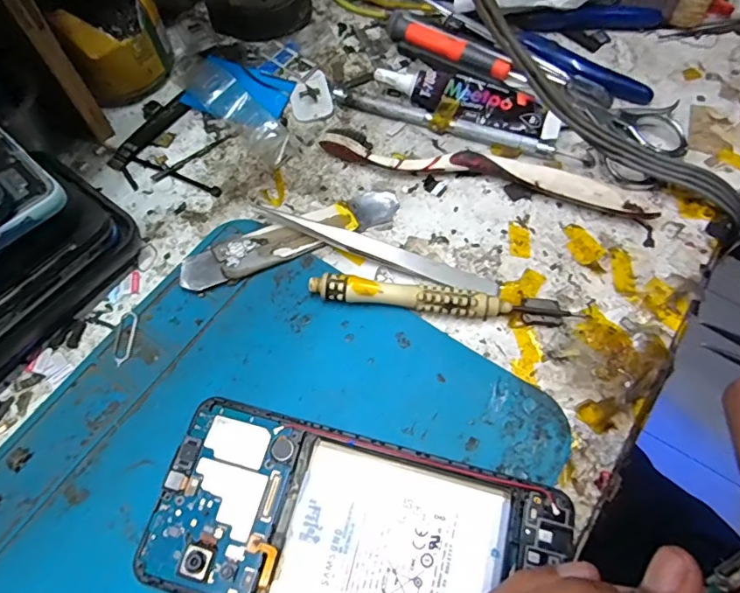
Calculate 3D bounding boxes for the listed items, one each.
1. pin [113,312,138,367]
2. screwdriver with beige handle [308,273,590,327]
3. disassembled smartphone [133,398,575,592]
[{"bbox_3d":[-0.113,0.020,0.238,0.008,0.004,0.026,4,69,-4],"label":"pin"},{"bbox_3d":[0.035,0.002,0.240,0.123,0.013,0.014,4,64,2],"label":"screwdriver with beige handle"},{"bbox_3d":[-0.006,0.091,0.198,0.154,0.009,0.070,13,64,7],"label":"disassembled smartphone"}]

